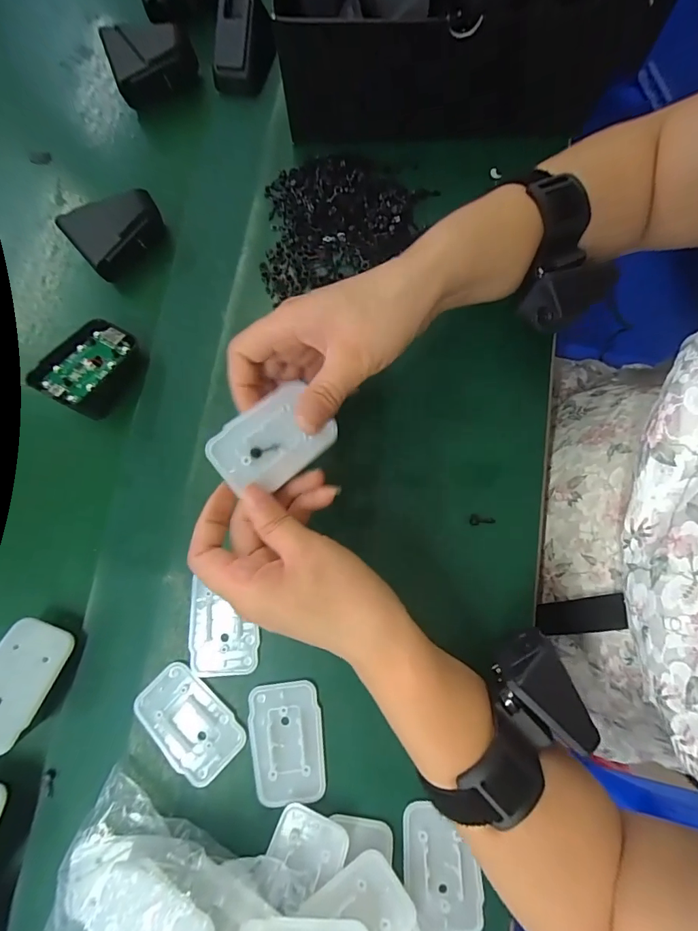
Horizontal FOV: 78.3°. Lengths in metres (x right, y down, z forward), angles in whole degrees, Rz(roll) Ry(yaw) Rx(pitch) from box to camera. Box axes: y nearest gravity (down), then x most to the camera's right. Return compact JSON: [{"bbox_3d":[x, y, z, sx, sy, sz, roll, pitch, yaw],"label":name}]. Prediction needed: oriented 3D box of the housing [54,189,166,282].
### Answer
[{"bbox_3d":[-0.173,-0.177,0.327,0.065,0.045,0.032,-37,79,-7],"label":"housing"}]

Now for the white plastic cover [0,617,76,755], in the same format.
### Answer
[{"bbox_3d":[-0.203,0.130,0.259,0.042,0.006,0.068,20,57,-3],"label":"white plastic cover"}]

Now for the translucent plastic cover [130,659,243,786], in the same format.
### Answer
[{"bbox_3d":[-0.102,0.163,0.272,0.044,0.004,0.069,-44,80,-8],"label":"translucent plastic cover"}]

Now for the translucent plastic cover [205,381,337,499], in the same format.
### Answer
[{"bbox_3d":[-0.044,-0.014,0.247,0.066,0.013,0.044,-39,81,-6],"label":"translucent plastic cover"}]

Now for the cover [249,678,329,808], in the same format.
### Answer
[{"bbox_3d":[-0.039,0.173,0.269,0.044,0.004,0.067,-8,77,0],"label":"cover"}]

